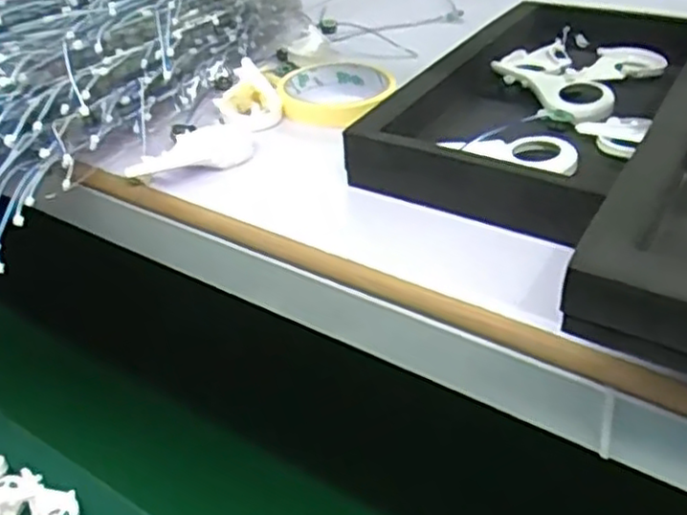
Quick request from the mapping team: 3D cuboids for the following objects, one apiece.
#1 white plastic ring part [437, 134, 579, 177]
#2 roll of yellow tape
[{"bbox_3d":[0.102,-0.067,0.419,0.082,0.008,0.031,18,43,29],"label":"white plastic ring part"},{"bbox_3d":[-0.005,-0.124,0.517,0.084,0.022,0.083,-4,37,3],"label":"roll of yellow tape"}]

